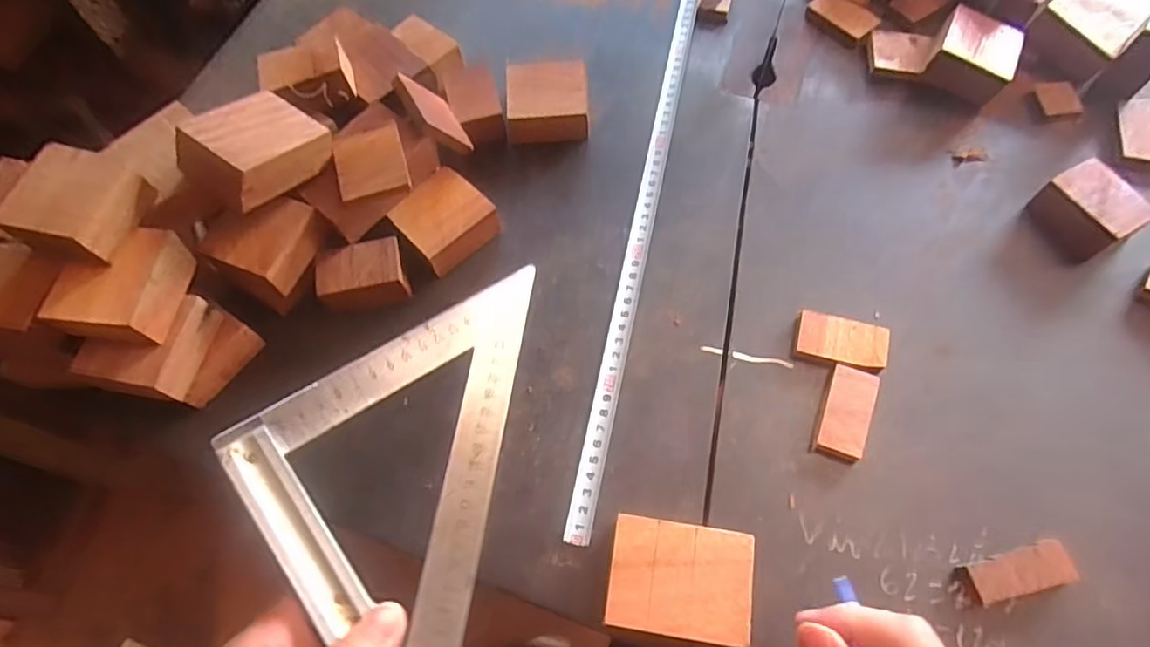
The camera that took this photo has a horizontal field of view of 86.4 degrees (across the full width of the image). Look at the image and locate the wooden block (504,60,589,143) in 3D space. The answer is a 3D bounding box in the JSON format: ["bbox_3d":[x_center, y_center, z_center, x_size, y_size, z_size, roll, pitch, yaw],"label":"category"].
[{"bbox_3d":[-0.021,-0.170,0.474,0.060,0.030,0.058,-2,65,2],"label":"wooden block"}]

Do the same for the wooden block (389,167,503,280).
[{"bbox_3d":[-0.092,-0.073,0.433,0.060,0.029,0.055,-40,69,-15],"label":"wooden block"}]

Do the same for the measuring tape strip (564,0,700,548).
[{"bbox_3d":[0.054,-0.089,0.447,0.015,0.005,0.479,12,66,5],"label":"measuring tape strip"}]

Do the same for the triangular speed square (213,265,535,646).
[{"bbox_3d":[-0.104,0.075,0.310,0.128,0.009,0.247,15,65,-13],"label":"triangular speed square"}]

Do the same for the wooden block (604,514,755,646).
[{"bbox_3d":[0.055,0.138,0.329,0.072,0.029,0.054,7,65,6],"label":"wooden block"}]

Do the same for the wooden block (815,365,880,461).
[{"bbox_3d":[0.166,0.052,0.371,0.027,0.010,0.057,19,67,11],"label":"wooden block"}]

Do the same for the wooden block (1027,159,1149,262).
[{"bbox_3d":[0.345,-0.076,0.411,0.045,0.030,0.054,-27,66,-10],"label":"wooden block"}]

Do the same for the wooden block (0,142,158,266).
[{"bbox_3d":[-0.280,-0.069,0.346,0.054,0.028,0.057,14,67,9],"label":"wooden block"}]

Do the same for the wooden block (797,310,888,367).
[{"bbox_3d":[0.171,0.011,0.392,0.054,0.010,0.031,10,66,7],"label":"wooden block"}]

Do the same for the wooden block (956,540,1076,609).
[{"bbox_3d":[0.237,0.134,0.328,0.053,0.013,0.022,-16,65,-5],"label":"wooden block"}]

